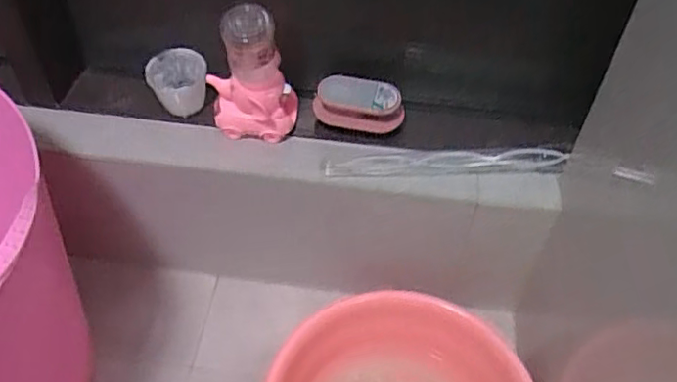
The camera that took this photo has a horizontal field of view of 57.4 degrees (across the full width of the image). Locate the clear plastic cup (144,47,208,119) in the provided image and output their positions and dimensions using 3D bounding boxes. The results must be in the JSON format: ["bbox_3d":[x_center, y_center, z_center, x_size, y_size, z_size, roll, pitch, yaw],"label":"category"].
[{"bbox_3d":[-0.203,-0.136,0.788,0.072,0.065,0.067,1,50,-1],"label":"clear plastic cup"}]

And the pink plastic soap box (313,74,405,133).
[{"bbox_3d":[0.026,-0.112,0.785,0.111,0.041,0.054,9,51,6],"label":"pink plastic soap box"}]

